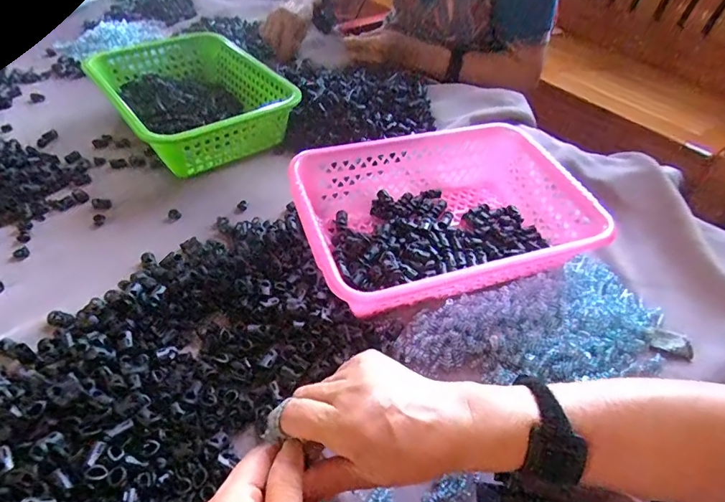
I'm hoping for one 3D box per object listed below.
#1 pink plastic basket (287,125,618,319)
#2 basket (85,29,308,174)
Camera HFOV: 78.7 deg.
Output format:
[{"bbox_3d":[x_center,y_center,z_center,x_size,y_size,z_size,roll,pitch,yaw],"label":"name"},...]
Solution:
[{"bbox_3d":[0.090,-0.041,0.493,0.315,0.070,0.213,-13,47,-16],"label":"pink plastic basket"},{"bbox_3d":[-0.265,-0.235,0.676,0.214,0.080,0.303,-27,52,-27],"label":"basket"}]

